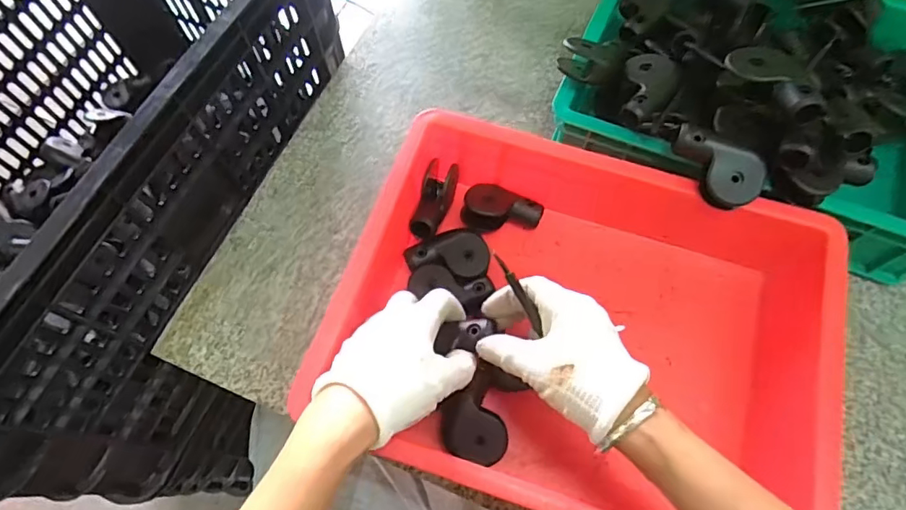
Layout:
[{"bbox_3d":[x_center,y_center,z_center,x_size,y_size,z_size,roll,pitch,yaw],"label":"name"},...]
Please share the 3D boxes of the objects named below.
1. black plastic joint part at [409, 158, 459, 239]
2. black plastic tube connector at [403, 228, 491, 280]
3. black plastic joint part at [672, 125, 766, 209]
[{"bbox_3d":[-0.017,-0.049,0.471,0.024,0.038,0.071,17,68,8],"label":"black plastic joint part"},{"bbox_3d":[-0.003,-0.002,0.466,0.070,0.020,0.046,9,67,5],"label":"black plastic tube connector"},{"bbox_3d":[0.199,-0.069,0.398,0.043,0.026,0.070,-41,81,12],"label":"black plastic joint part"}]

